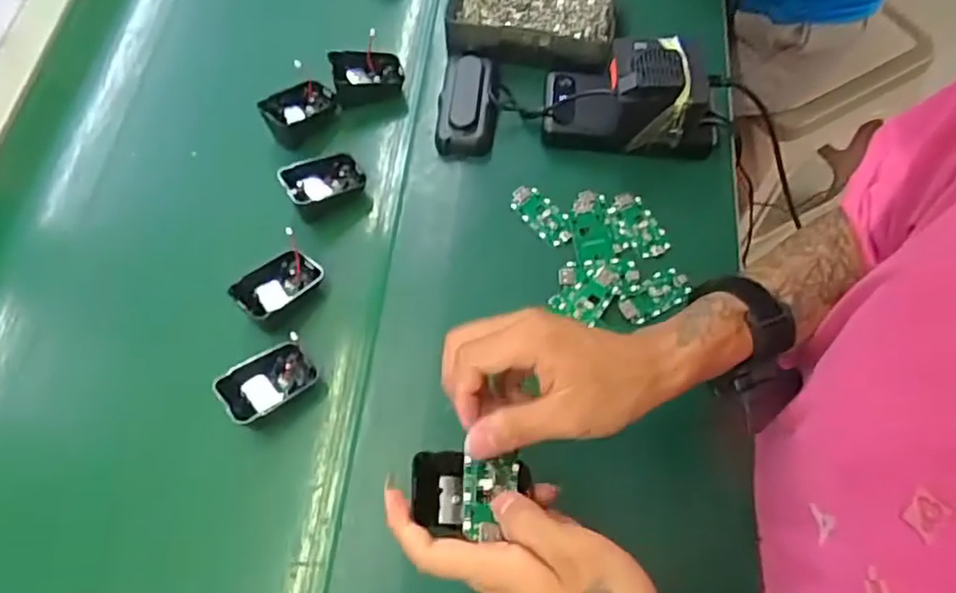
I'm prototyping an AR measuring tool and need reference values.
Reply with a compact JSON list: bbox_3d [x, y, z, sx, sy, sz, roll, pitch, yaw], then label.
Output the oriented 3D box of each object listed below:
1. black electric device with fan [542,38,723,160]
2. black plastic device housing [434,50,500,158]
[{"bbox_3d":[0.137,-0.177,0.565,0.153,0.086,0.070,7,64,4],"label":"black electric device with fan"},{"bbox_3d":[-0.009,-0.182,0.598,0.053,0.032,0.109,2,63,2],"label":"black plastic device housing"}]

